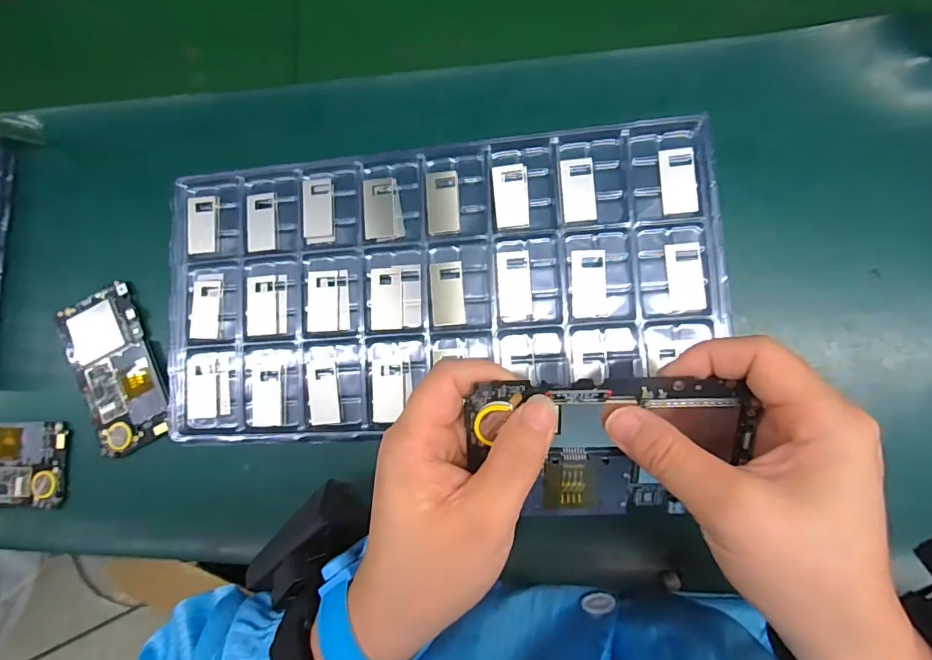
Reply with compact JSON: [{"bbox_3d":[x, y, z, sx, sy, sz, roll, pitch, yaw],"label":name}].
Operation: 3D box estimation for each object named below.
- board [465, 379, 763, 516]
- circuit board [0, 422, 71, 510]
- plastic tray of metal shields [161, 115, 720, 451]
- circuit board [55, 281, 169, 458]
[{"bbox_3d":[0.063,0.054,0.210,0.121,0.006,0.066,-1,108,1],"label":"board"},{"bbox_3d":[-0.369,0.106,0.376,0.120,0.011,0.065,-1,85,7],"label":"circuit board"},{"bbox_3d":[-0.026,-0.036,0.333,0.384,0.011,0.190,-7,85,7],"label":"plastic tray of metal shields"},{"bbox_3d":[-0.270,0.030,0.368,0.063,0.005,0.123,-27,83,5],"label":"circuit board"}]

